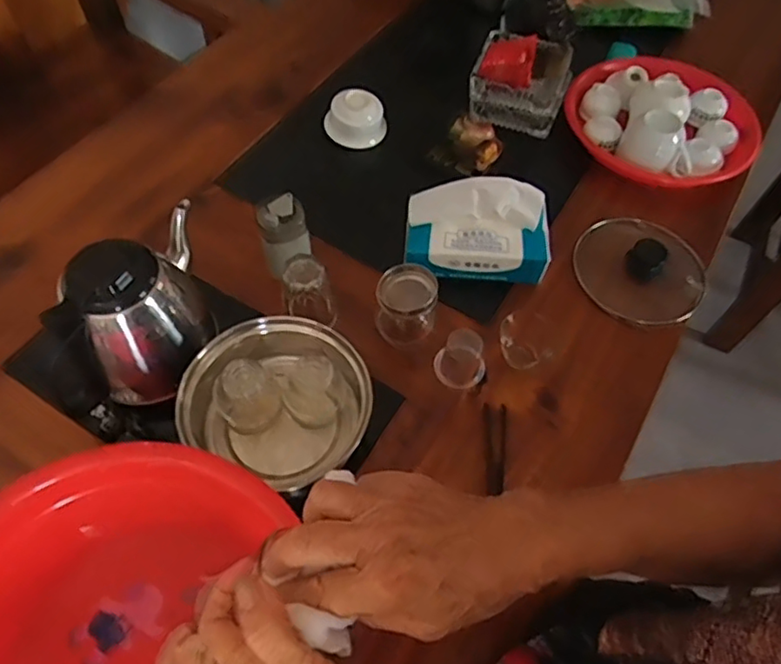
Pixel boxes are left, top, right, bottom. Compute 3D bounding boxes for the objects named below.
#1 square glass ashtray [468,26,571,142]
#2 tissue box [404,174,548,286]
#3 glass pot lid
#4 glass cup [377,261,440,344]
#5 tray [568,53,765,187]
[{"bbox_3d":[0.182,-0.351,0.839,0.123,0.073,0.120,19,59,9],"label":"square glass ashtray"},{"bbox_3d":[0.097,-0.108,0.666,0.155,0.092,0.078,2,58,-1],"label":"tissue box"},{"bbox_3d":[0.289,-0.081,0.686,0.148,0.059,0.140,1,58,-2],"label":"glass pot lid"},{"bbox_3d":[0.017,-0.027,0.637,0.060,0.074,0.059,1,58,-2],"label":"glass cup"},{"bbox_3d":[0.363,-0.291,0.809,0.224,0.061,0.245,-39,67,-23],"label":"tray"}]

